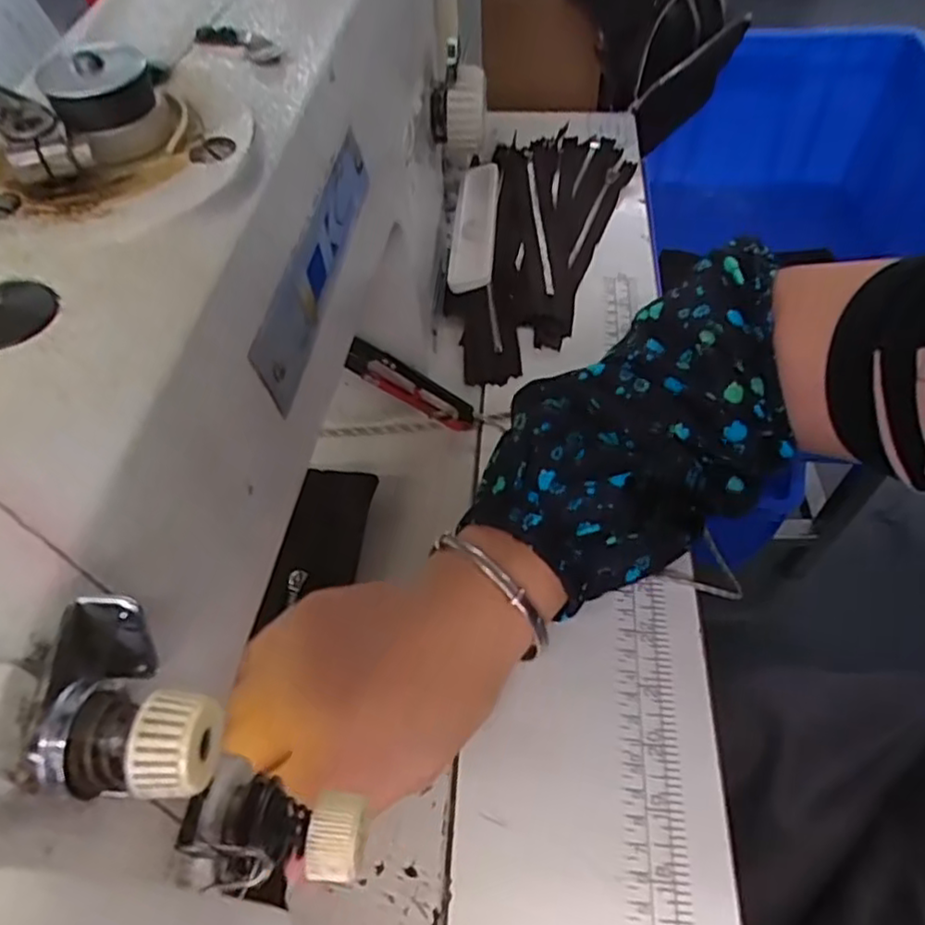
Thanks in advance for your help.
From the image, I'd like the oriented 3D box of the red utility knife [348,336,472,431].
[{"bbox_3d":[-0.027,-0.040,0.375,0.085,0.022,0.007,30,46,-33],"label":"red utility knife"}]

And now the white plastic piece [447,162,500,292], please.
[{"bbox_3d":[0.007,-0.142,0.405,0.024,0.013,0.108,2,54,4],"label":"white plastic piece"}]

